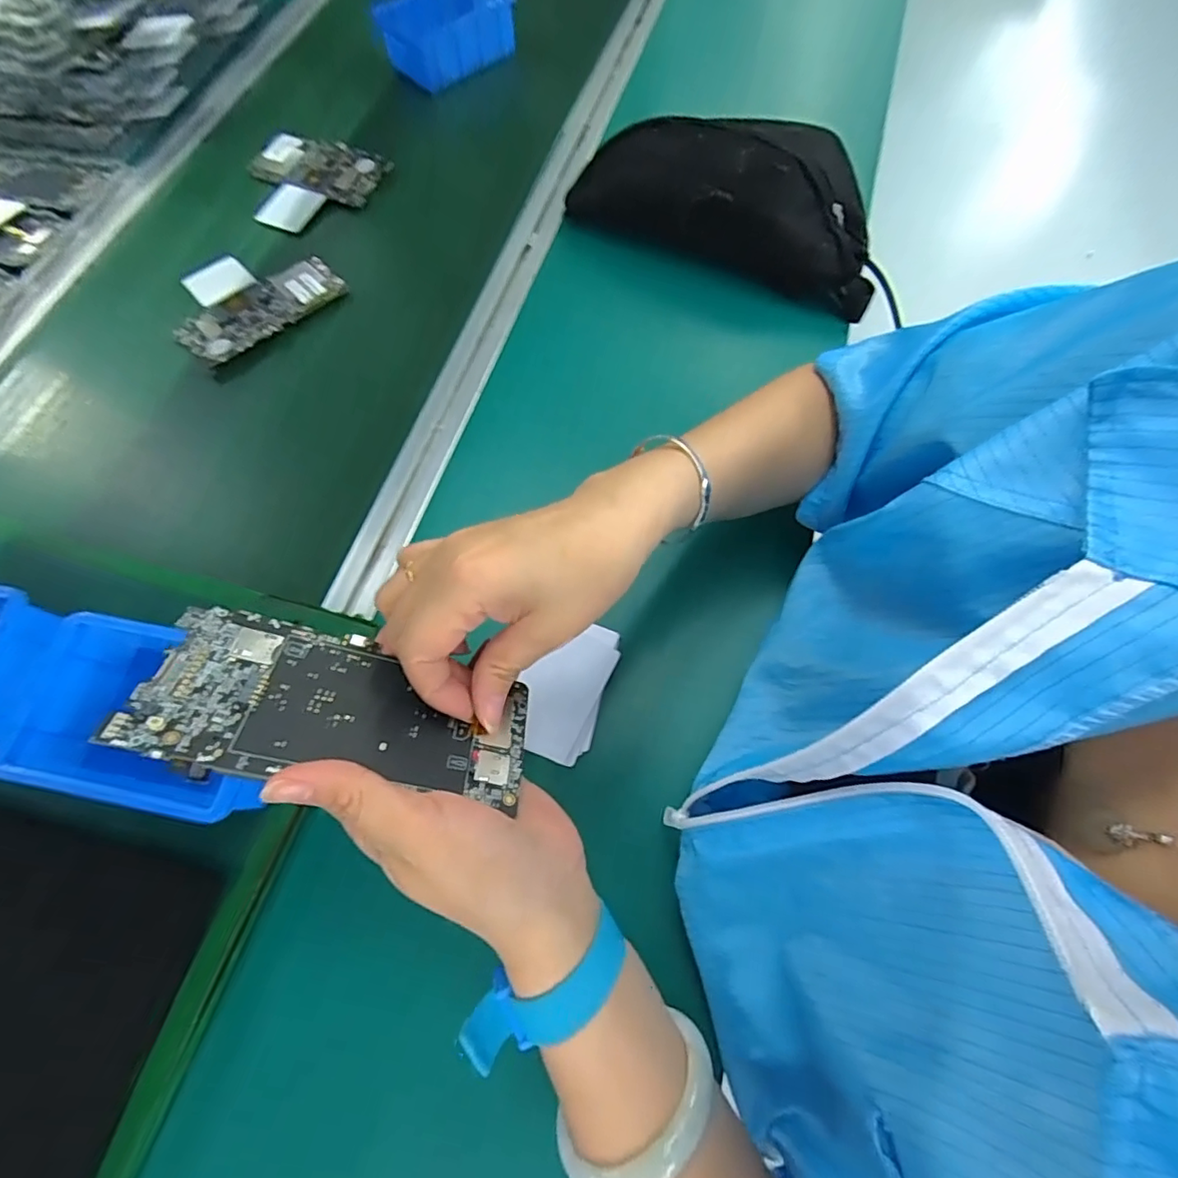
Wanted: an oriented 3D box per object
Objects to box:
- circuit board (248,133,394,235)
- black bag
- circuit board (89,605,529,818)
[{"bbox_3d":[-0.309,-0.448,0.609,0.141,0.013,0.130,27,70,13],"label":"circuit board"},{"bbox_3d":[0.137,-0.370,0.508,0.299,0.086,0.146,27,70,13],"label":"black bag"},{"bbox_3d":[-0.102,0.051,0.244,0.153,0.004,0.072,14,42,-18],"label":"circuit board"}]

